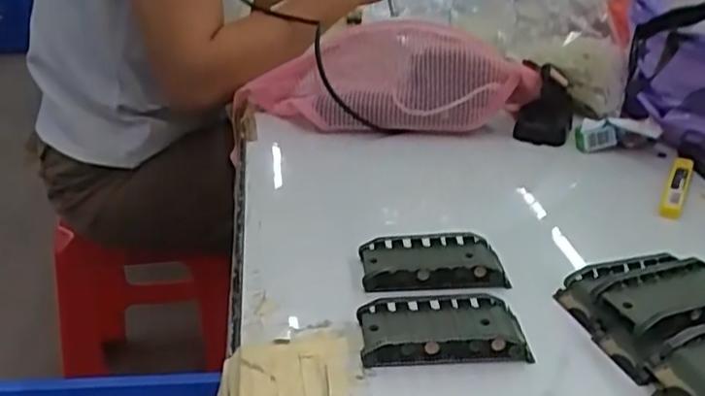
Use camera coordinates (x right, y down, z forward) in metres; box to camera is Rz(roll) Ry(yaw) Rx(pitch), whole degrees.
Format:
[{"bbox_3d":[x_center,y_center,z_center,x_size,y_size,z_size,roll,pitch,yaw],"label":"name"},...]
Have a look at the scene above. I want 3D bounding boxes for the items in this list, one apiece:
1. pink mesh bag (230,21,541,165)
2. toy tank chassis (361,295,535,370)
[{"bbox_3d":[0.024,-0.129,0.718,0.293,0.094,0.143,-7,28,-11],"label":"pink mesh bag"},{"bbox_3d":[0.053,0.078,0.406,0.095,0.018,0.048,0,28,-2],"label":"toy tank chassis"}]

